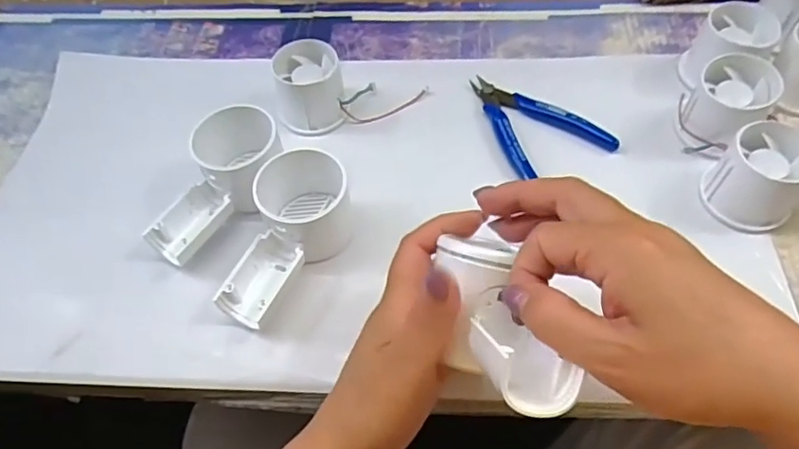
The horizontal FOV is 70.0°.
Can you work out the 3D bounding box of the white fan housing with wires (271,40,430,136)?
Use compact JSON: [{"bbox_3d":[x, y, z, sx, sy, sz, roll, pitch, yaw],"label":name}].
[{"bbox_3d":[-0.042,-0.115,0.455,0.115,0.048,0.059,-18,58,-8],"label":"white fan housing with wires"}]

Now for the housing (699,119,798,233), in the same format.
[{"bbox_3d":[0.237,-0.031,0.376,0.056,0.049,0.055,-32,60,-16],"label":"housing"}]

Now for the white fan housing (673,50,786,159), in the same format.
[{"bbox_3d":[0.228,-0.082,0.406,0.053,0.053,0.056,30,64,21],"label":"white fan housing"}]

